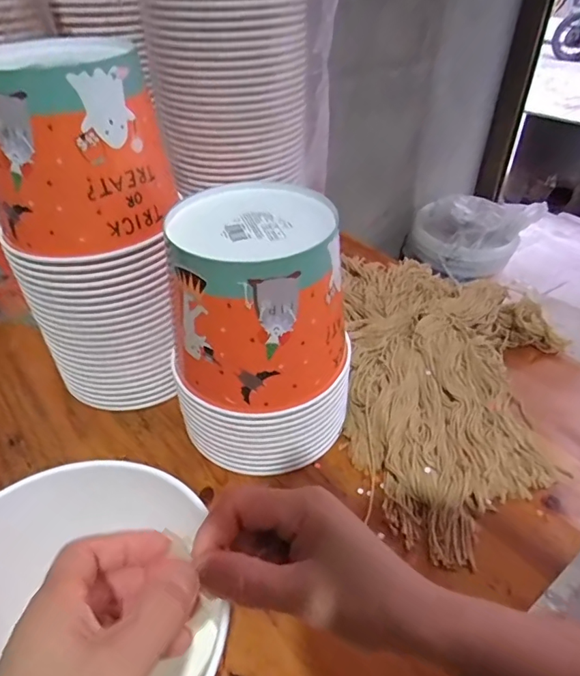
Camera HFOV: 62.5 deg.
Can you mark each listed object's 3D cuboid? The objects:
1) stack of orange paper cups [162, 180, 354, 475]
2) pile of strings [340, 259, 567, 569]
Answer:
[{"bbox_3d":[-0.021,-0.005,0.427,0.151,0.215,0.145,-2,40,-3],"label":"stack of orange paper cups"},{"bbox_3d":[0.179,0.025,0.513,0.234,0.049,0.411,3,40,3],"label":"pile of strings"}]

